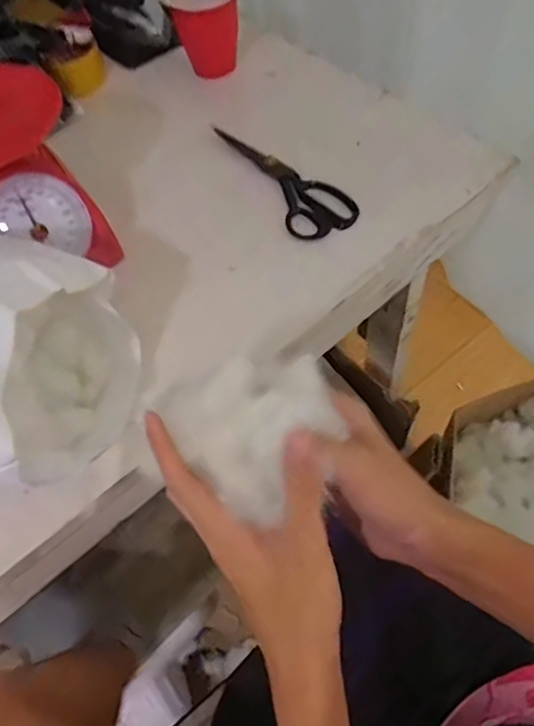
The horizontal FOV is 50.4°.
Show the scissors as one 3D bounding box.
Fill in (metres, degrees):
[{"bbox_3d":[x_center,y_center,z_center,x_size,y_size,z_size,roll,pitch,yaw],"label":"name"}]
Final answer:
[{"bbox_3d":[0.008,-0.218,0.665,0.072,0.018,0.219,-34,60,-17],"label":"scissors"}]

